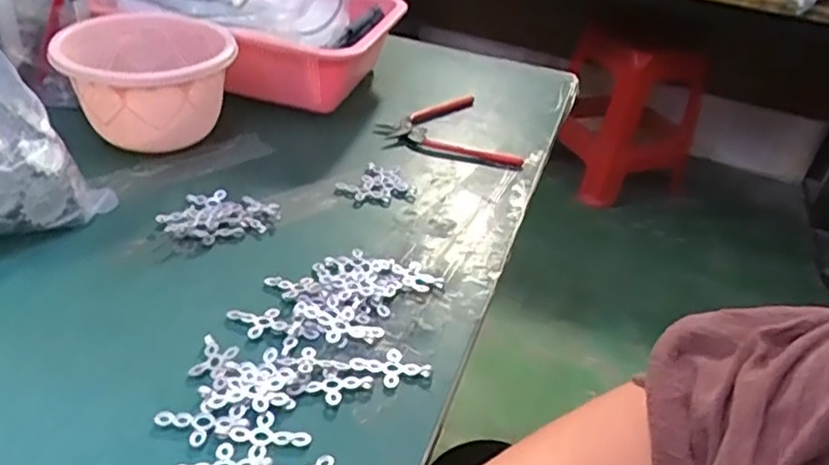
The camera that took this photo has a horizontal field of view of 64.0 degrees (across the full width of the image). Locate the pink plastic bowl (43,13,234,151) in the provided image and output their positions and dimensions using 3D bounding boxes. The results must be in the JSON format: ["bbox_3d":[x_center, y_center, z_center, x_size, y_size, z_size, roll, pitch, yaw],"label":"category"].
[{"bbox_3d":[-0.233,-0.132,0.596,0.134,0.090,0.127,-2,36,-14],"label":"pink plastic bowl"}]

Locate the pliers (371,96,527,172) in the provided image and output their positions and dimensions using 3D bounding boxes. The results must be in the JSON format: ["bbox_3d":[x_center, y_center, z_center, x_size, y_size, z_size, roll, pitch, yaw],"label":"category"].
[{"bbox_3d":[0.039,-0.110,0.683,0.144,0.018,0.116,10,35,3],"label":"pliers"}]

